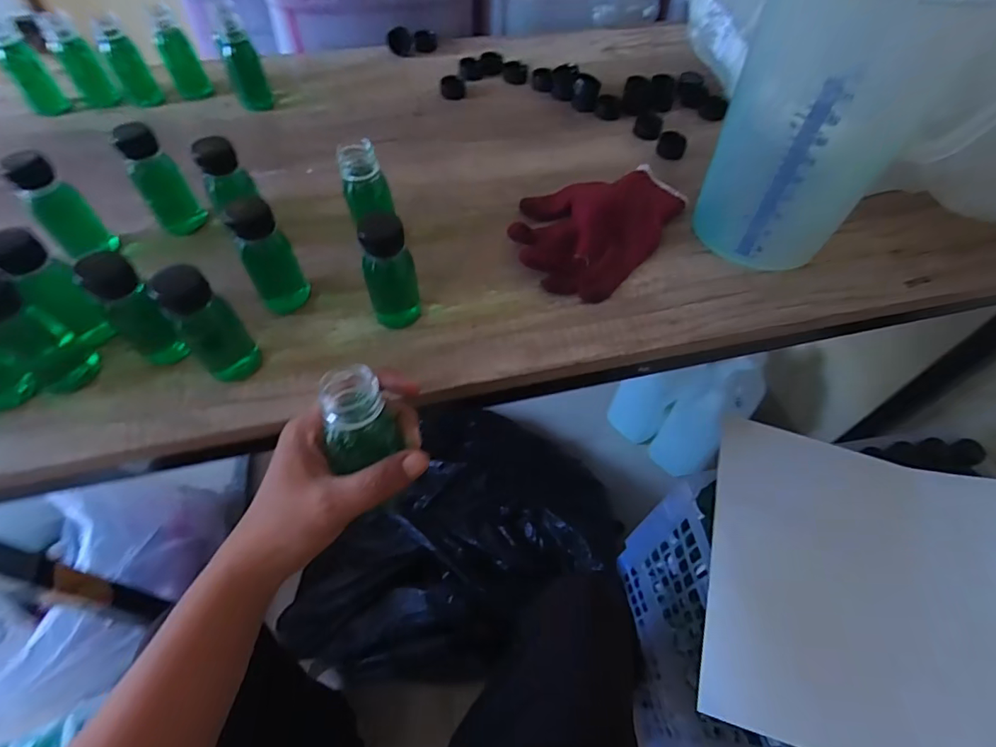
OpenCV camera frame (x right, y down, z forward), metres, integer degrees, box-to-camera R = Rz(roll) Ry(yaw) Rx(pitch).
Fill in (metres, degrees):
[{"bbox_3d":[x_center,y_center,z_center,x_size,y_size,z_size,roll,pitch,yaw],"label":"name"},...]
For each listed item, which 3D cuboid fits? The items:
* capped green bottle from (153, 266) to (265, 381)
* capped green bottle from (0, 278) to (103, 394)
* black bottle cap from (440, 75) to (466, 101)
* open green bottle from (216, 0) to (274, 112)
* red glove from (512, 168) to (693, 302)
[{"bbox_3d":[-0.202,-0.033,0.350,0.036,0.098,0.031,-31,62,-21],"label":"capped green bottle"},{"bbox_3d":[-0.333,-0.029,0.349,0.039,0.095,0.038,33,61,19],"label":"capped green bottle"},{"bbox_3d":[-0.058,-0.363,0.623,0.029,0.017,0.023,12,56,6],"label":"black bottle cap"},{"bbox_3d":[-0.294,-0.360,0.567,0.036,0.098,0.035,-20,58,-15],"label":"open green bottle"},{"bbox_3d":[0.094,-0.148,0.477,0.125,0.018,0.182,38,62,22],"label":"red glove"}]

